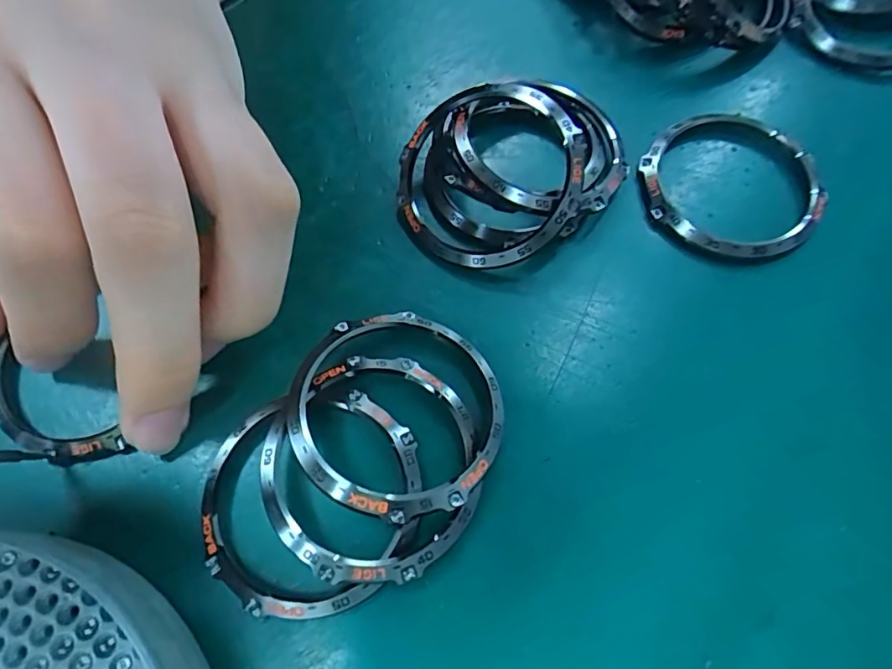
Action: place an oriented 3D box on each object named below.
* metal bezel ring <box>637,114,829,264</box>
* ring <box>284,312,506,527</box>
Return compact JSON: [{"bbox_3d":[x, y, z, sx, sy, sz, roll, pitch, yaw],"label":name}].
[{"bbox_3d":[0.079,-0.044,0.144,0.046,0.010,0.054,33,73,11],"label":"metal bezel ring"},{"bbox_3d":[-0.010,0.015,0.117,0.046,0.004,0.047,5,58,-8],"label":"ring"}]

